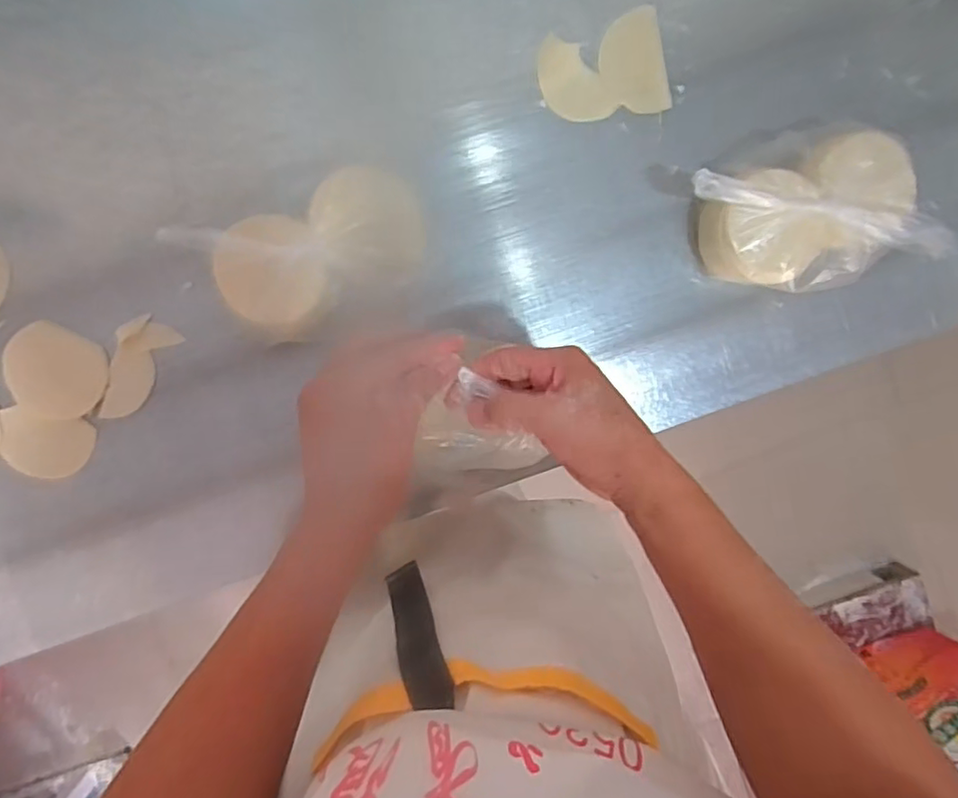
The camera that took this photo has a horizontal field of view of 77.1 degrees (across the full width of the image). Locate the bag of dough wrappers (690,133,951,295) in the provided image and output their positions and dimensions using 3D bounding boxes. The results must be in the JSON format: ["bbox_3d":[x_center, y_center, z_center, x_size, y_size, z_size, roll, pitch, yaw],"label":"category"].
[{"bbox_3d":[0.274,-0.153,0.519,0.186,0.072,0.123,-16,97,-2],"label":"bag of dough wrappers"}]

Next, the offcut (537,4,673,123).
[{"bbox_3d":[0.107,-0.282,0.518,0.105,0.009,0.080,-15,97,-2],"label":"offcut"}]

